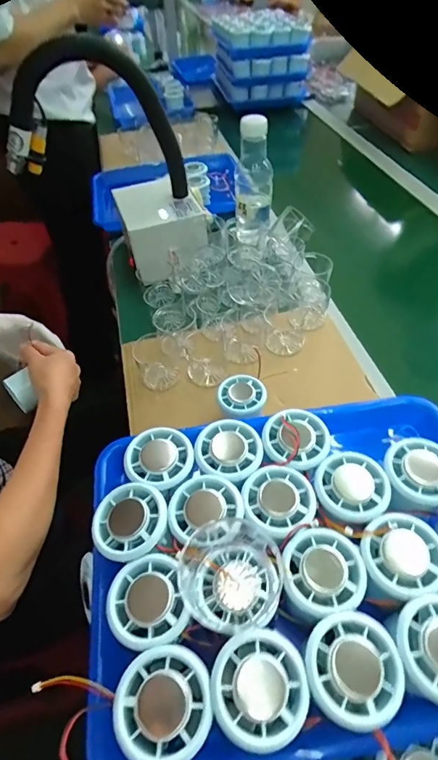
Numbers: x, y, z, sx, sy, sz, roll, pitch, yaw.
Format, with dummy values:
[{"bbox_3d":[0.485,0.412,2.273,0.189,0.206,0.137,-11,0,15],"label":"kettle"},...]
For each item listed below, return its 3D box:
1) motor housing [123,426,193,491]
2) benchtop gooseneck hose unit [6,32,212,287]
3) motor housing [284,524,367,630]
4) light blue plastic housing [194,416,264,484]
[{"bbox_3d":[-0.049,0.069,0.353,0.055,0.023,0.053,-3,48,3],"label":"motor housing"},{"bbox_3d":[-0.155,-0.329,0.652,0.266,0.303,0.160,13,51,16],"label":"benchtop gooseneck hose unit"},{"bbox_3d":[0.073,0.143,0.301,0.054,0.037,0.059,-3,48,3],"label":"motor housing"},{"bbox_3d":[0.008,0.060,0.353,0.053,0.017,0.055,-3,48,3],"label":"light blue plastic housing"}]

